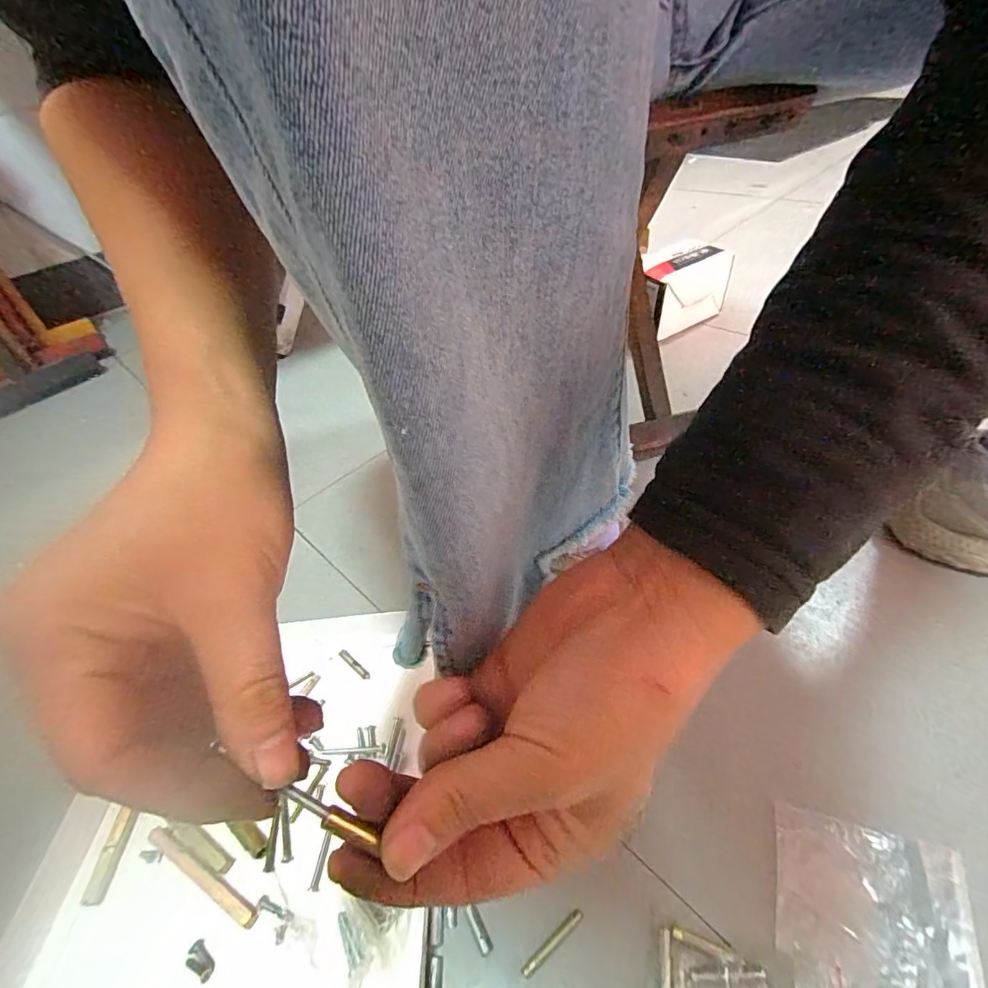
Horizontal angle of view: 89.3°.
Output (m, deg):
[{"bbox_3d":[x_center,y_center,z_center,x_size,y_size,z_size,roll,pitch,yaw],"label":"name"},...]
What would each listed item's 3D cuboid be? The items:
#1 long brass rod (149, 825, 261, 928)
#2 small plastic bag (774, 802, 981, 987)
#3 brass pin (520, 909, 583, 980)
[{"bbox_3d":[-0.171,0.221,0.290,0.088,0.005,0.011,17,49,23],"label":"long brass rod"},{"bbox_3d":[0.186,0.203,0.249,0.079,0.008,0.069,12,48,19],"label":"small plastic bag"},{"bbox_3d":[0.030,0.228,0.255,0.039,0.004,0.006,-32,49,-23],"label":"brass pin"}]

